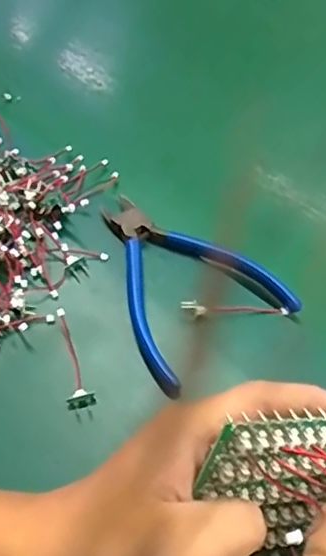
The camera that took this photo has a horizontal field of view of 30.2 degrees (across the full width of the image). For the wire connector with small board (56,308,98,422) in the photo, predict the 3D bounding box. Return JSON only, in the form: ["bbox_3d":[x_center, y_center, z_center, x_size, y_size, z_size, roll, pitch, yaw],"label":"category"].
[{"bbox_3d":[-0.055,0.050,0.353,0.015,0.012,0.068,-16,55,-14],"label":"wire connector with small board"}]

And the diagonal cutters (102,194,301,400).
[{"bbox_3d":[0.005,0.000,0.387,0.104,0.014,0.131,-35,61,-25],"label":"diagonal cutters"}]

